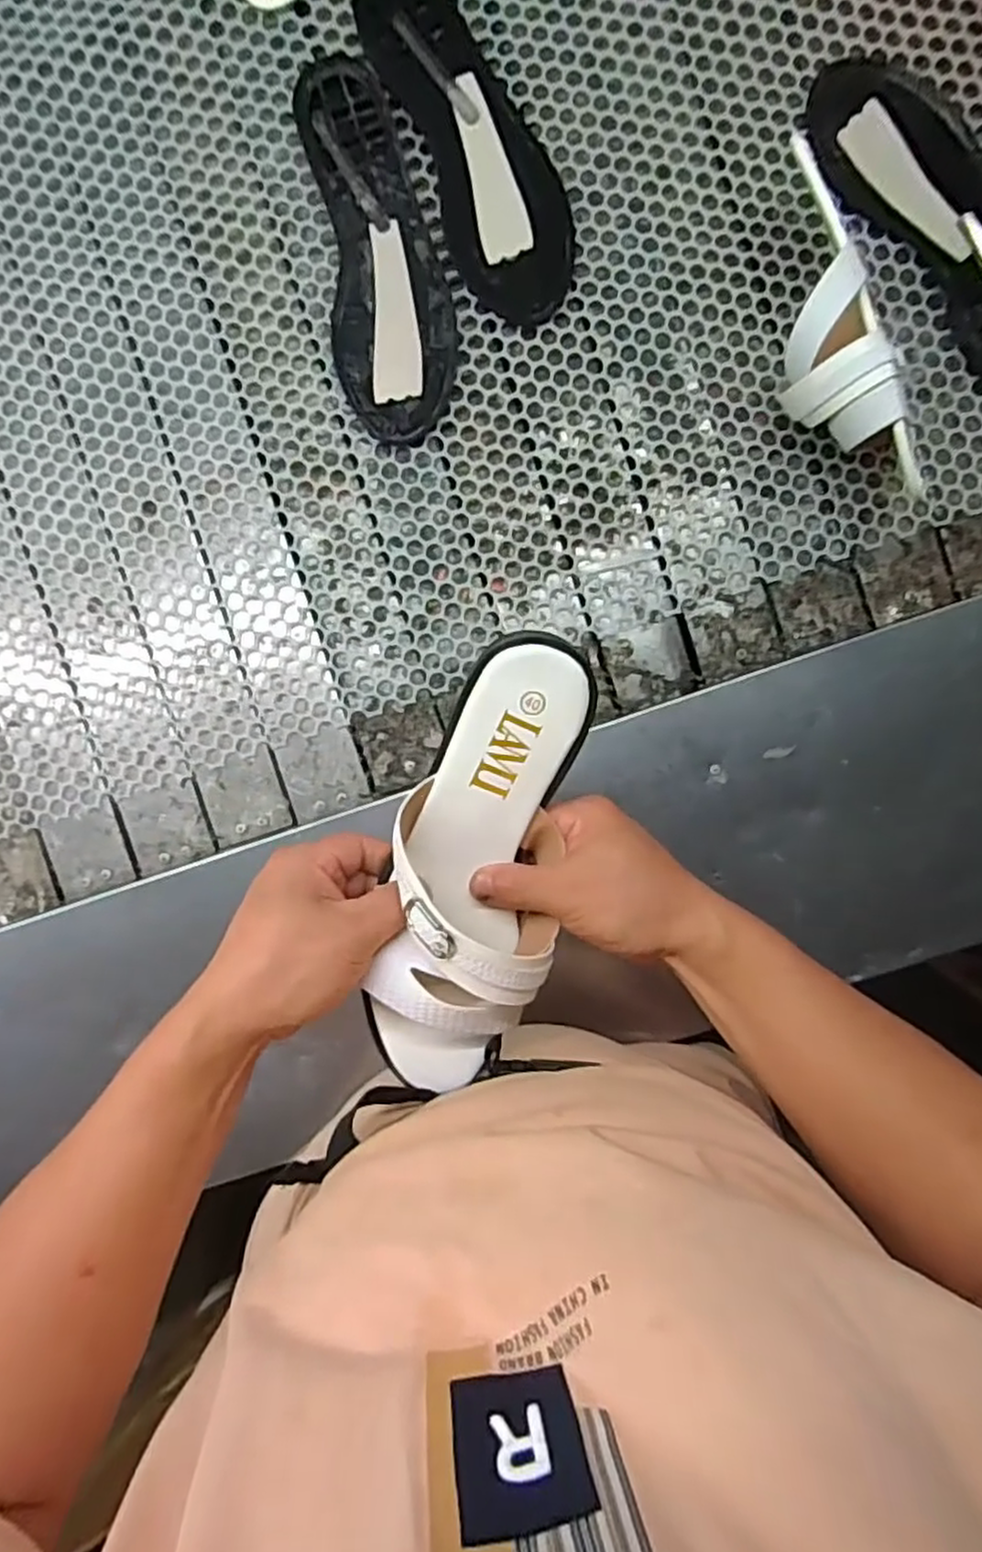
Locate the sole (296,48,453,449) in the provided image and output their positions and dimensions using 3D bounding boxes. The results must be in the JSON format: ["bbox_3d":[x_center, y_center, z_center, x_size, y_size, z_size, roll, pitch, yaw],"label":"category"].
[{"bbox_3d":[-0.080,-0.382,0.524,0.085,0.021,0.263,-7,93,3],"label":"sole"}]

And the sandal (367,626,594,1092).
[{"bbox_3d":[-0.006,0.048,0.363,0.086,0.058,0.234,14,97,2],"label":"sandal"}]

